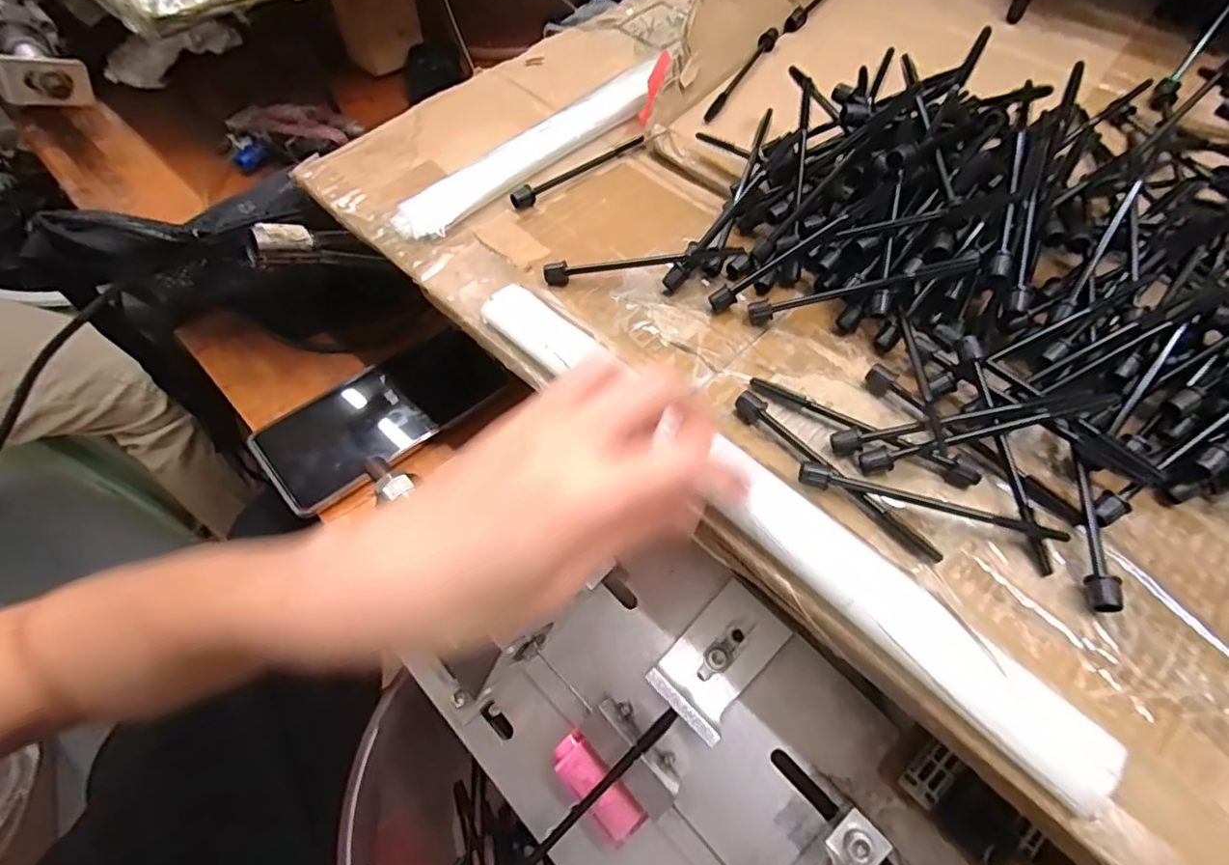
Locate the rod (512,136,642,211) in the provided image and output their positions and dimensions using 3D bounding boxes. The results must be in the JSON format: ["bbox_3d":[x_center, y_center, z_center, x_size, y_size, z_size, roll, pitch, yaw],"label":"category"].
[{"bbox_3d":[-0.021,-0.157,0.351,0.094,0.009,0.010,-35,67,-24],"label":"rod"}]

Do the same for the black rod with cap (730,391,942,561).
[{"bbox_3d":[0.089,0.016,0.242,0.009,0.013,0.099,-35,67,-24],"label":"black rod with cap"}]

